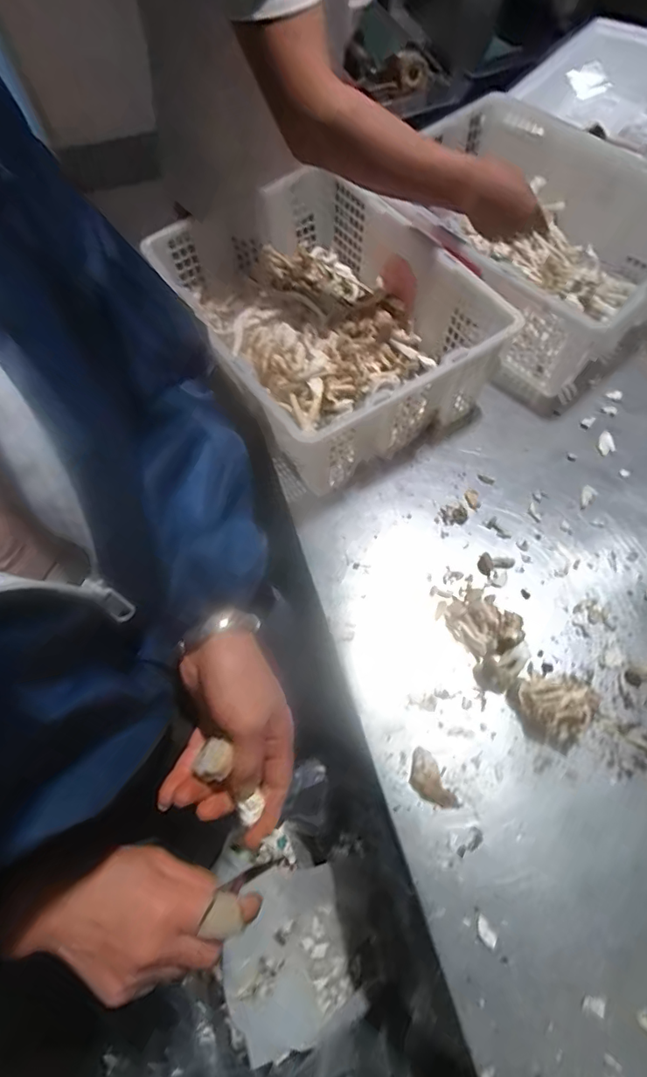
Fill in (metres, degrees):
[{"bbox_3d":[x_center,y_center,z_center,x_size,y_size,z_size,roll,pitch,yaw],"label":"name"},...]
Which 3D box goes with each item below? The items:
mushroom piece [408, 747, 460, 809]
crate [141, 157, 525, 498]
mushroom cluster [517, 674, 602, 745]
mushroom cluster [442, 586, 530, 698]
[{"bbox_3d":[0.118,0.268,0.555,0.038,0.027,0.069,-27,65,-9],"label":"mushroom piece"},{"bbox_3d":[-0.009,-0.356,0.791,0.377,0.164,0.515,-31,67,-14],"label":"crate"},{"bbox_3d":[0.273,0.188,0.585,0.070,0.042,0.074,-1,64,3],"label":"mushroom cluster"},{"bbox_3d":[0.206,0.121,0.618,0.074,0.045,0.117,-22,65,-10],"label":"mushroom cluster"}]

